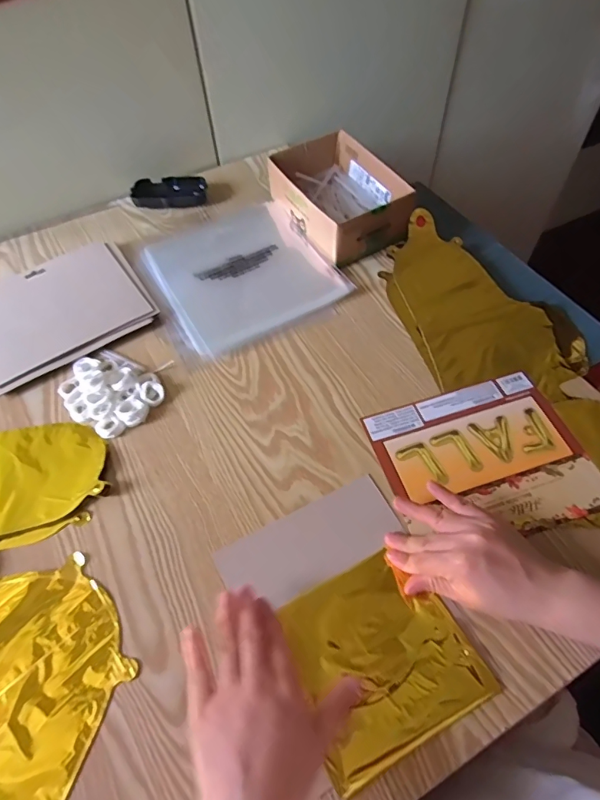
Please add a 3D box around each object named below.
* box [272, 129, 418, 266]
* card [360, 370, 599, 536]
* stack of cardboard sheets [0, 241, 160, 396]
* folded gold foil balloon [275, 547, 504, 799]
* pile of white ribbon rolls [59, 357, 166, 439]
[{"bbox_3d":[0.051,-0.277,0.650,0.132,0.068,0.187,-23,59,-12],"label":"box"},{"bbox_3d":[0.180,0.056,0.475,0.193,0.008,0.161,-15,57,-8],"label":"card"},{"bbox_3d":[-0.300,-0.116,0.589,0.201,0.015,0.176,-30,60,-16],"label":"stack of cardboard sheets"},{"bbox_3d":[0.063,0.201,0.379,0.135,0.008,0.131,-25,59,-13],"label":"folded gold foil balloon"},{"bbox_3d":[-0.210,-0.011,0.515,0.108,0.025,0.082,28,62,19],"label":"pile of white ribbon rolls"}]

